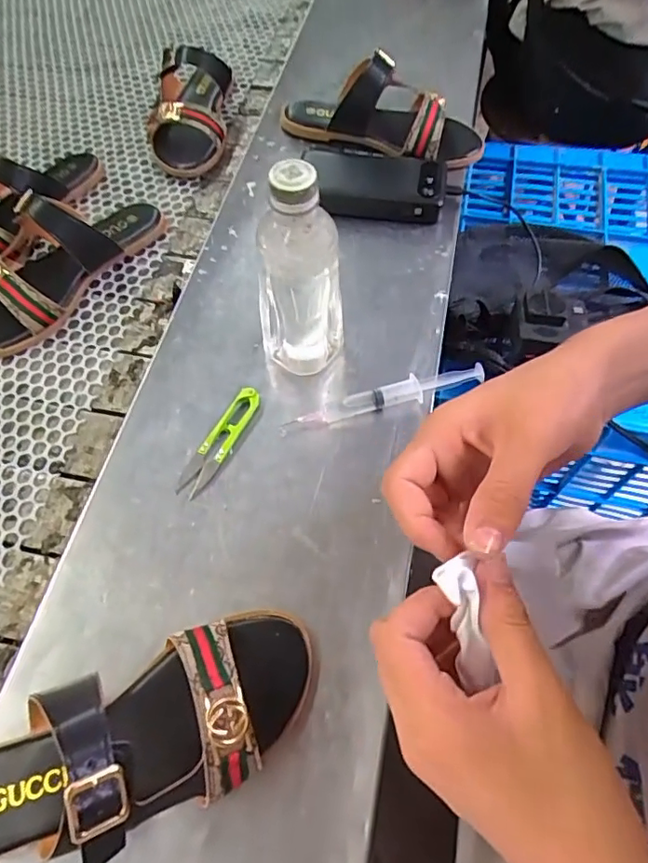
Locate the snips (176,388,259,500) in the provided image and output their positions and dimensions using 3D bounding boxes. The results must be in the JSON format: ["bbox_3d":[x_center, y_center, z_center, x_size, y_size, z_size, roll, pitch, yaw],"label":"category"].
[{"bbox_3d":[-0.082,0.007,0.432,0.022,0.010,0.099,25,64,13],"label":"snips"}]

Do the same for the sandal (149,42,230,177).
[{"bbox_3d":[-0.162,-0.382,0.642,0.082,0.083,0.151,1,61,0],"label":"sandal"}]

